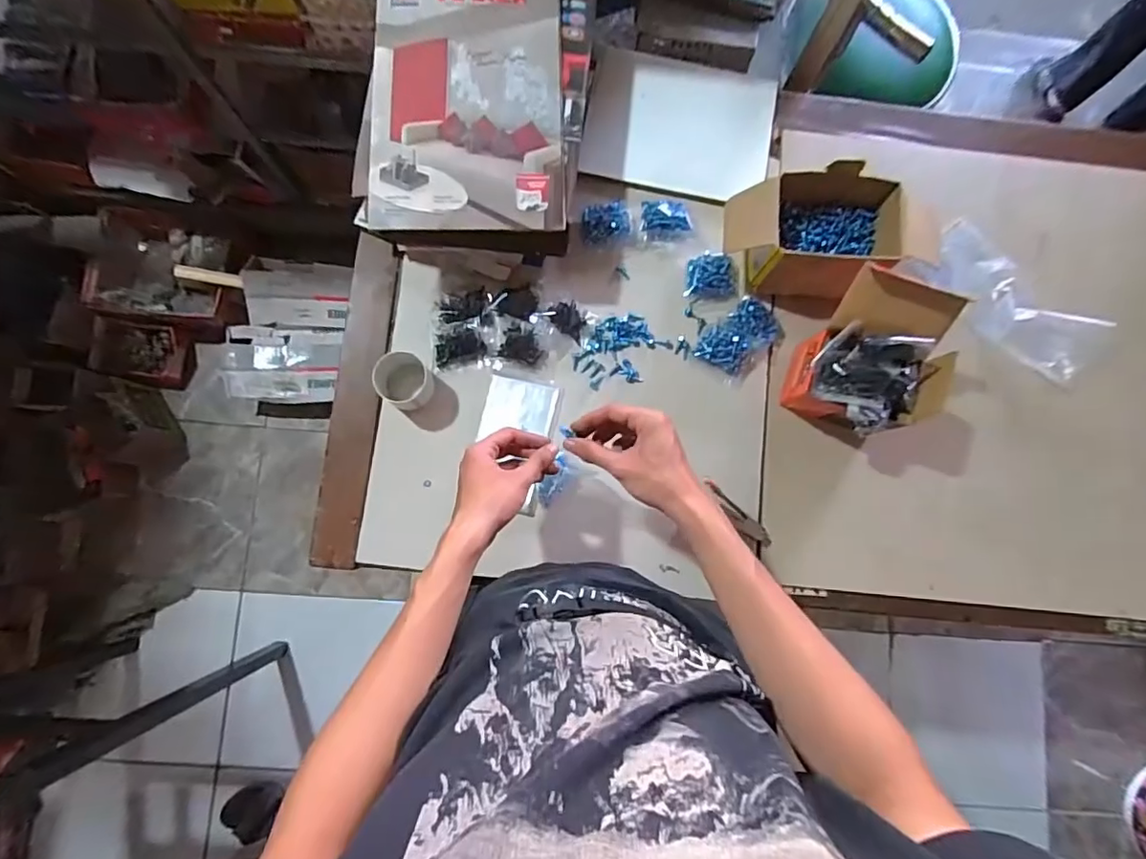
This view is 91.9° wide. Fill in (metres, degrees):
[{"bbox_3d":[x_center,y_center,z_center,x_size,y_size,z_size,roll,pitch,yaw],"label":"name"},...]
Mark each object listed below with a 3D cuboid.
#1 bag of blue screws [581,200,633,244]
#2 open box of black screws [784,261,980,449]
[{"bbox_3d":[0.043,-0.264,0.700,0.066,0.014,0.054,-15,83,-4],"label":"bag of blue screws"},{"bbox_3d":[0.342,-0.073,0.639,0.136,0.143,0.156,17,82,0],"label":"open box of black screws"}]

